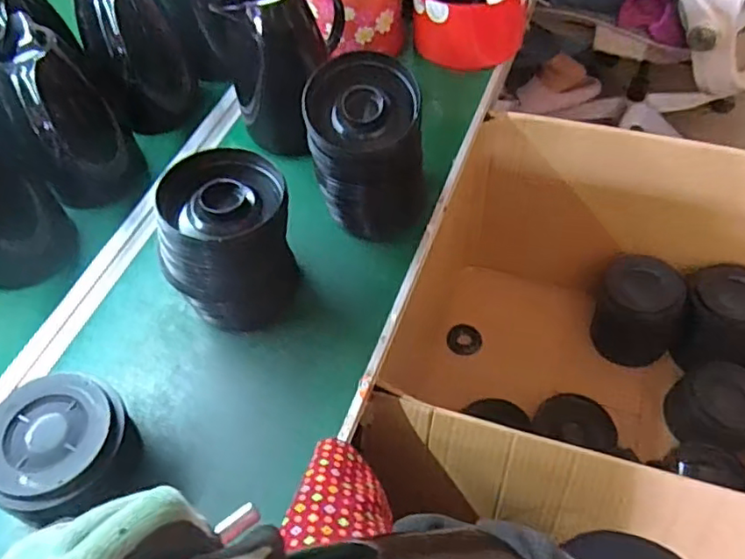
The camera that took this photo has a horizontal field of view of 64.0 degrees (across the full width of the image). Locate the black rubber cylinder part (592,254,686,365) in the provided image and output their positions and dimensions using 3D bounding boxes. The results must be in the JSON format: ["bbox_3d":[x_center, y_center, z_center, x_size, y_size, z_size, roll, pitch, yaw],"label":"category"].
[{"bbox_3d":[0.439,0.049,0.991,0.121,0.136,0.128,-3,54,4],"label":"black rubber cylinder part"}]

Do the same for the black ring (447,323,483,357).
[{"bbox_3d":[0.164,0.106,1.058,0.061,0.004,0.073,13,44,6],"label":"black ring"}]

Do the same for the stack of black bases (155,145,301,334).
[{"bbox_3d":[-0.147,-0.035,0.628,0.126,0.161,0.123,9,56,12],"label":"stack of black bases"}]

